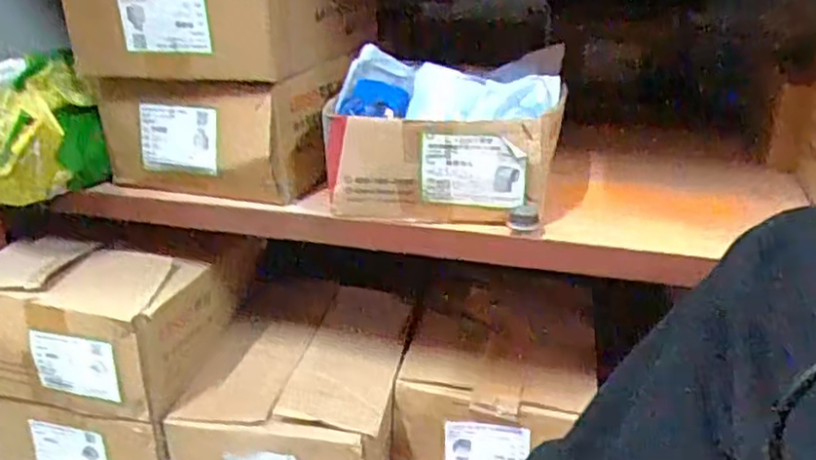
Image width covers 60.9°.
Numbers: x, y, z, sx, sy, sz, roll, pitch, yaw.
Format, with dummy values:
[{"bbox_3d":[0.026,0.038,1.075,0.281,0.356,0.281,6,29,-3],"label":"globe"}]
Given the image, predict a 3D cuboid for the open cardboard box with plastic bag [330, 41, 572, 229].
[{"bbox_3d":[0.036,-0.090,0.666,0.212,0.128,0.134,2,23,8],"label":"open cardboard box with plastic bag"}]

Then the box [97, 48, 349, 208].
[{"bbox_3d":[-0.193,-0.108,0.739,0.225,0.113,0.125,5,23,15],"label":"box"}]

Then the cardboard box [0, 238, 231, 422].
[{"bbox_3d":[-0.338,0.096,0.747,0.234,0.135,0.148,3,23,9],"label":"cardboard box"}]

